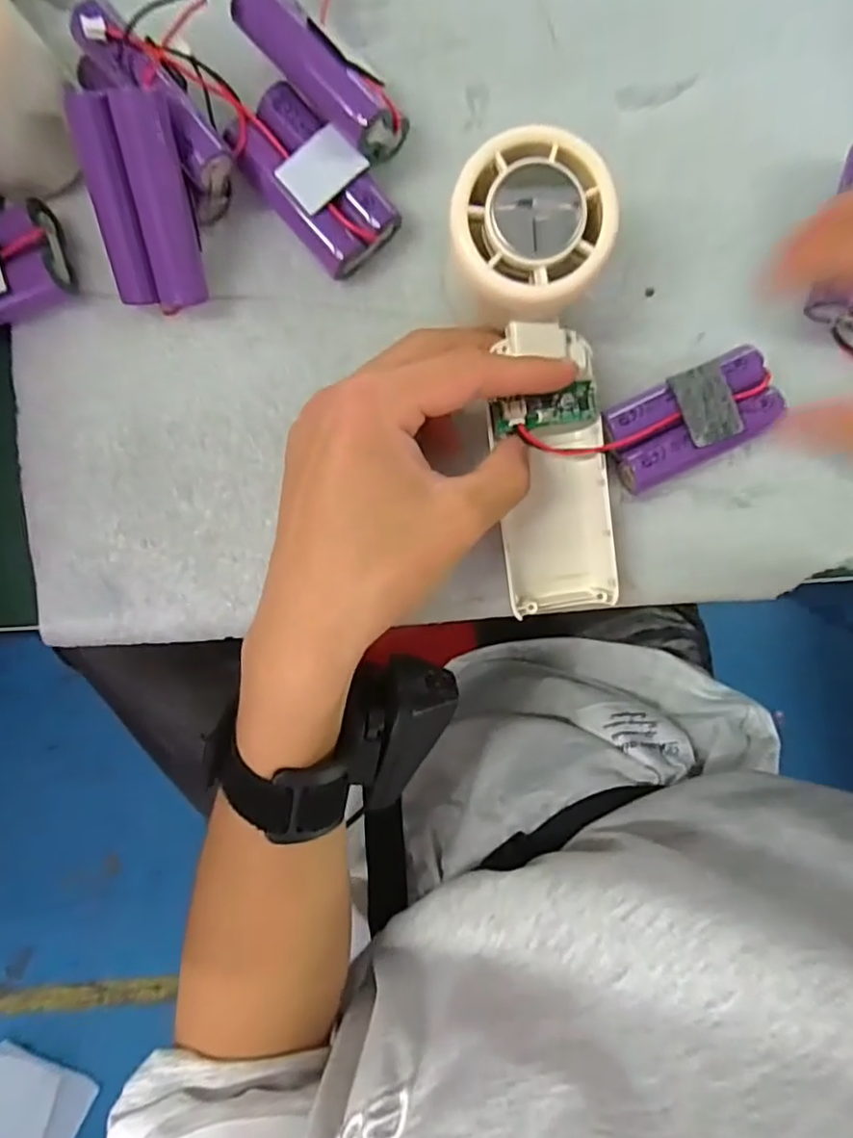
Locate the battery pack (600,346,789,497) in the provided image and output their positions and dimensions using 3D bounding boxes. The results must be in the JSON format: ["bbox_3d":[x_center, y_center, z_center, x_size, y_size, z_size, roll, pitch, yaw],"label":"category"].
[{"bbox_3d":[0.104,-0.060,0.247,0.066,0.022,0.035,-28,95,0],"label":"battery pack"}]

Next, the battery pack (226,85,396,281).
[{"bbox_3d":[-0.044,-0.150,0.242,0.035,0.020,0.065,-43,95,1],"label":"battery pack"}]

